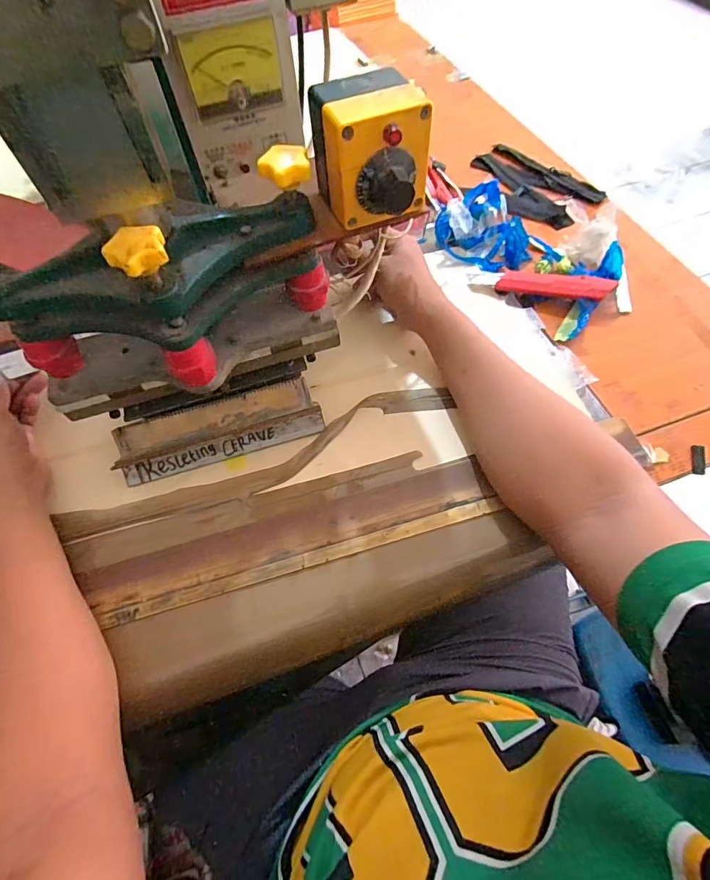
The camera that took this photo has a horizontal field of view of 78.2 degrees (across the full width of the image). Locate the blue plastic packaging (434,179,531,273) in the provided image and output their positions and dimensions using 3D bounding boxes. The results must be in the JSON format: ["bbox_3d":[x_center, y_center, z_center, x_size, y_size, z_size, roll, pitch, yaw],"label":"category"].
[{"bbox_3d":[0.172,-0.283,0.579,0.124,0.054,0.117,13,61,10],"label":"blue plastic packaging"}]

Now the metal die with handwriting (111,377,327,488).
[{"bbox_3d":[-0.135,-0.011,0.442,0.198,0.045,0.046,-16,61,-7],"label":"metal die with handwriting"}]

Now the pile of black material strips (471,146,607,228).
[{"bbox_3d":[0.259,-0.387,0.656,0.127,0.016,0.199,-36,65,-17],"label":"pile of black material strips"}]

